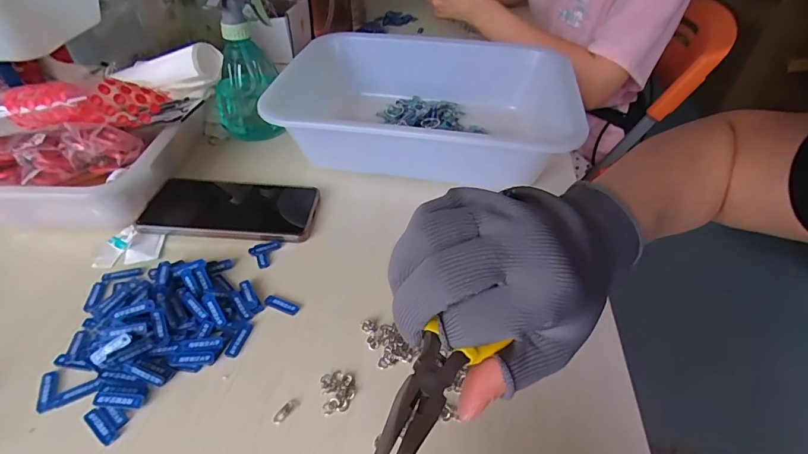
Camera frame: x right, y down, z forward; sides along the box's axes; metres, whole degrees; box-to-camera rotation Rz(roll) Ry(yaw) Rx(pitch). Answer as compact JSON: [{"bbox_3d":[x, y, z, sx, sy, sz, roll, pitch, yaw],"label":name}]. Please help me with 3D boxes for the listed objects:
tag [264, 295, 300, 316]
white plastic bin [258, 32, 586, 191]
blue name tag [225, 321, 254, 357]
[{"bbox_3d":[-0.100,0.064,0.346,0.030,0.004,0.012,15,44,15],"label":"tag"},{"bbox_3d":[0.024,-0.154,0.525,0.330,0.083,0.279,7,41,6],"label":"white plastic bin"},{"bbox_3d":[-0.125,0.085,0.320,0.009,0.004,0.030,10,43,10],"label":"blue name tag"}]

